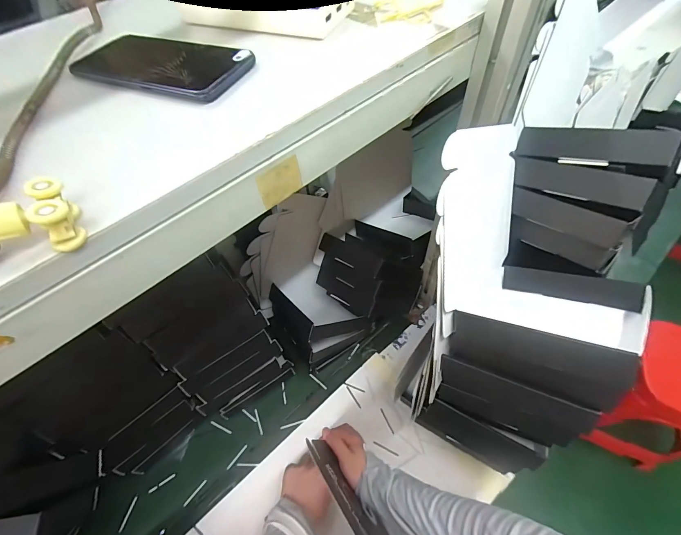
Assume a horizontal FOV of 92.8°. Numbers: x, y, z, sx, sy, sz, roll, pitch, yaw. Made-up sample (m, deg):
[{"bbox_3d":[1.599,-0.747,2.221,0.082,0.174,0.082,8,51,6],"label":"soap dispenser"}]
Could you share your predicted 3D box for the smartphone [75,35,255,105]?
[{"bbox_3d":[-0.158,-0.181,0.285,0.174,0.009,0.080,22,61,17],"label":"smartphone"}]

